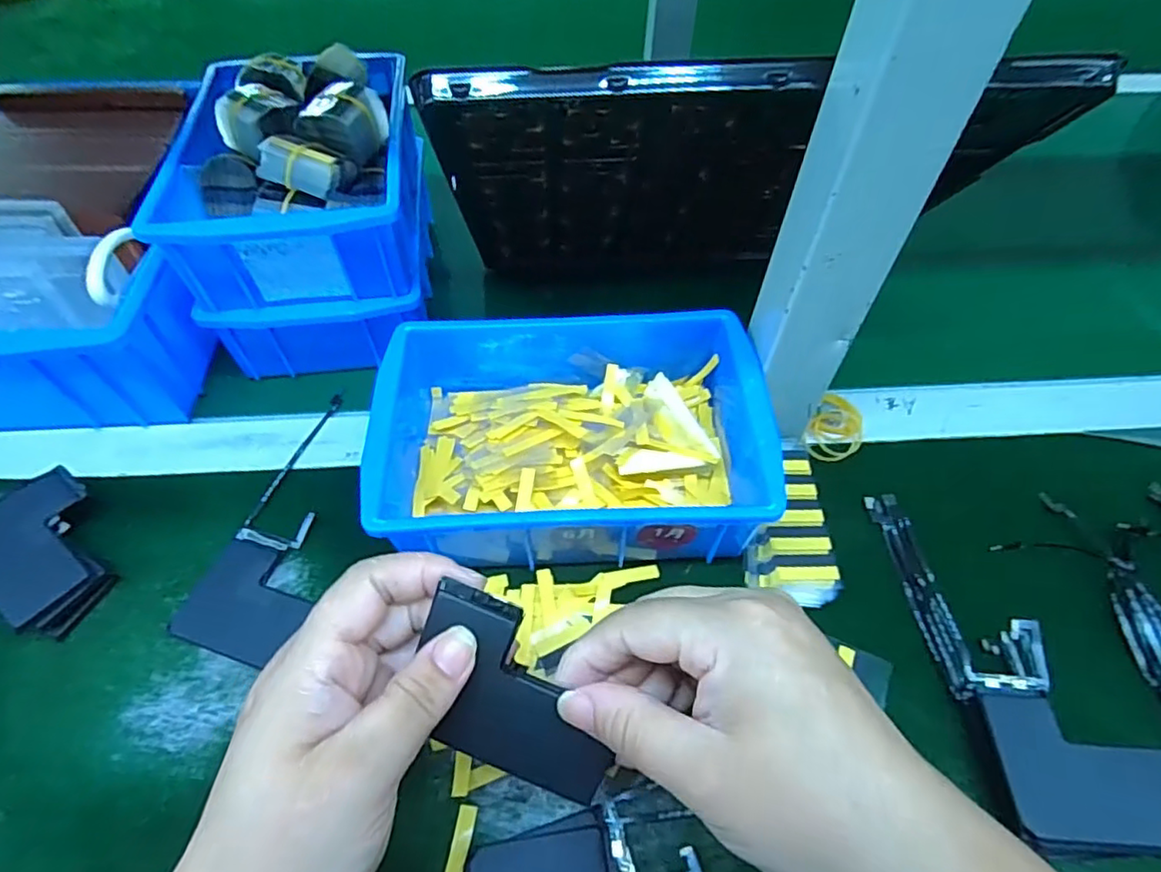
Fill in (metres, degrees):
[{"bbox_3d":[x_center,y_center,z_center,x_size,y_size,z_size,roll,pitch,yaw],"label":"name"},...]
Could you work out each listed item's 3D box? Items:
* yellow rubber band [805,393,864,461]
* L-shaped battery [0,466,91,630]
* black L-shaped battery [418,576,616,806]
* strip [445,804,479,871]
[{"bbox_3d":[0.160,-0.006,0.382,0.032,0.006,0.047,16,55,12],"label":"yellow rubber band"},{"bbox_3d":[-0.277,0.053,0.311,0.071,0.012,0.063,27,60,16],"label":"L-shaped battery"},{"bbox_3d":[-0.021,0.089,0.210,0.073,0.004,0.056,22,99,4],"label":"black L-shaped battery"},{"bbox_3d":[-0.050,0.170,0.254,0.008,0.004,0.030,8,54,6],"label":"strip"}]

